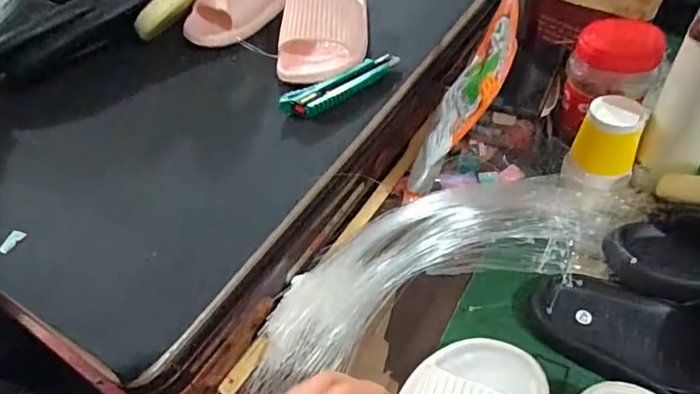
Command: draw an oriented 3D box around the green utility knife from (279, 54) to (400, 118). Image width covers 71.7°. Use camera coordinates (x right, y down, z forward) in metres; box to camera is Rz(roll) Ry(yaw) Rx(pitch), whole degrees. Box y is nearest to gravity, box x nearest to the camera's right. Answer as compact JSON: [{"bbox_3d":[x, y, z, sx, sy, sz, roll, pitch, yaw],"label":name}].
[{"bbox_3d":[-0.007,-0.130,0.553,0.152,0.011,0.039,-31,53,-19],"label":"green utility knife"}]

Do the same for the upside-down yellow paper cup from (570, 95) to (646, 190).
[{"bbox_3d":[0.283,-0.060,0.532,0.068,0.078,0.079,18,53,21],"label":"upside-down yellow paper cup"}]

